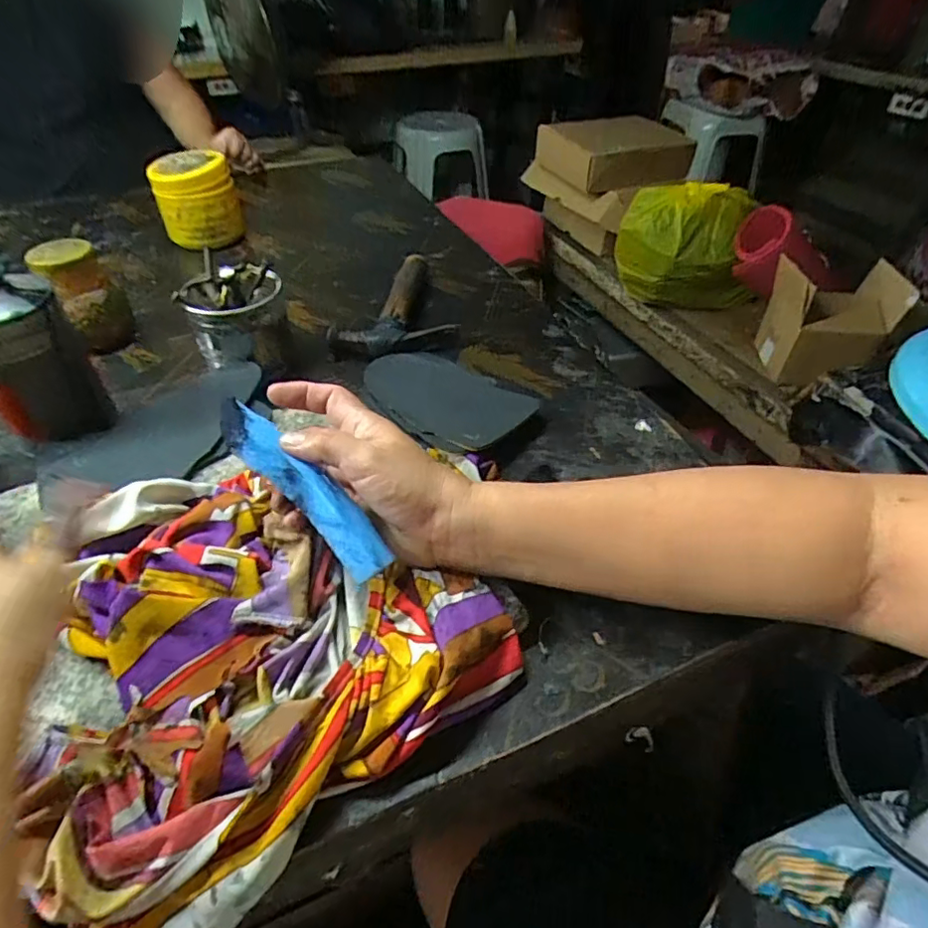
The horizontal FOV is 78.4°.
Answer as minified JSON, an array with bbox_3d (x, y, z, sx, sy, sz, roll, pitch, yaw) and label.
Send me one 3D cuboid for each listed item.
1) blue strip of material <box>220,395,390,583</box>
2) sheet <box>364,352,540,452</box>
[{"bbox_3d":[-0.093,0.009,0.320,0.137,0.016,0.026,42,56,13],"label":"blue strip of material"},{"bbox_3d":[-0.019,-0.060,0.488,0.154,0.011,0.096,33,51,32],"label":"sheet"}]

